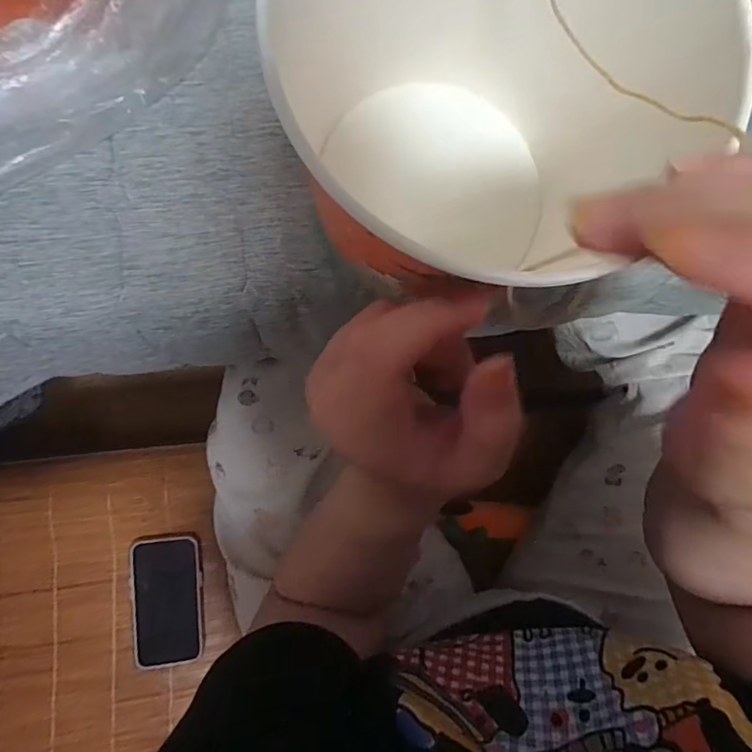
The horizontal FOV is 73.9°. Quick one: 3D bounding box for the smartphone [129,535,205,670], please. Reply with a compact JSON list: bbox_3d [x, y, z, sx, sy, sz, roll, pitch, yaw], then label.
[{"bbox_3d":[-0.246,0.267,0.588,0.077,0.017,0.147,-4,87,-7],"label":"smartphone"}]

